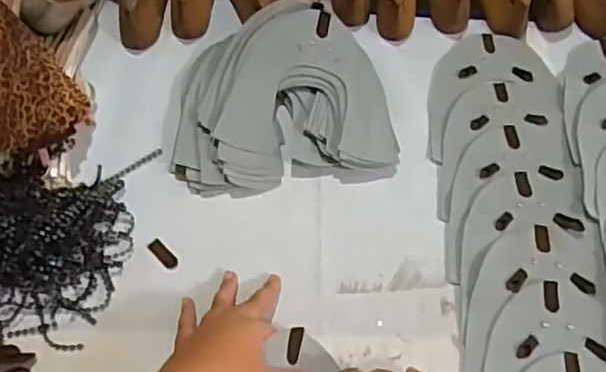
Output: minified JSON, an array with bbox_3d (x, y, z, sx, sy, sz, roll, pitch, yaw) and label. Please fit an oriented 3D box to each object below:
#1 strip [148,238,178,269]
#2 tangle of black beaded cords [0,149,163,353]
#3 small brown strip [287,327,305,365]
[{"bbox_3d":[-0.117,0.057,0.529,0.012,0.004,0.031,-38,67,-23],"label":"strip"},{"bbox_3d":[-0.225,0.024,0.524,0.166,0.035,0.185,14,58,6],"label":"tangle of black beaded cords"},{"bbox_3d":[-0.006,0.118,0.466,0.013,0.004,0.027,19,70,-35],"label":"small brown strip"}]

